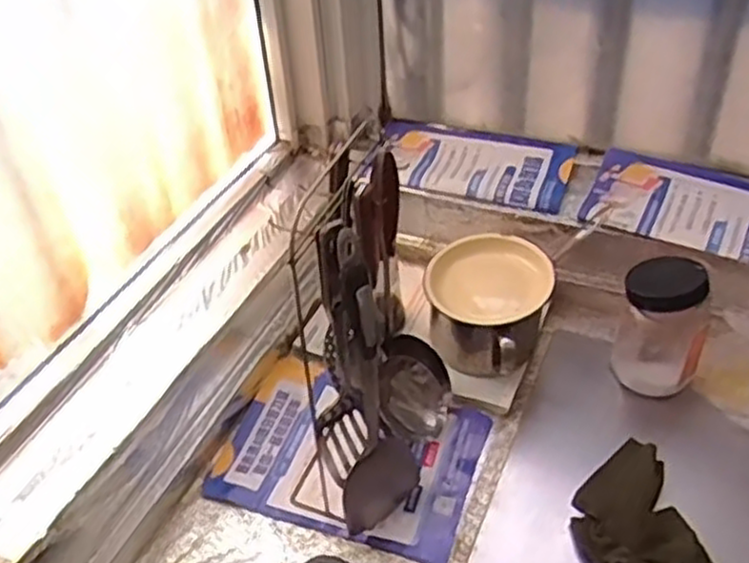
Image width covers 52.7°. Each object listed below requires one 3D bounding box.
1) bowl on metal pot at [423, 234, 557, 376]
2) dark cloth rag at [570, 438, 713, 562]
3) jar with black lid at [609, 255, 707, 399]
[{"bbox_3d":[0.128,0.035,0.914,0.145,0.120,0.137,20,47,25],"label":"bowl on metal pot"},{"bbox_3d":[0.262,0.245,0.766,0.121,0.032,0.197,-8,41,-4],"label":"dark cloth rag"},{"bbox_3d":[0.330,0.054,0.869,0.095,0.153,0.078,18,46,24],"label":"jar with black lid"}]

